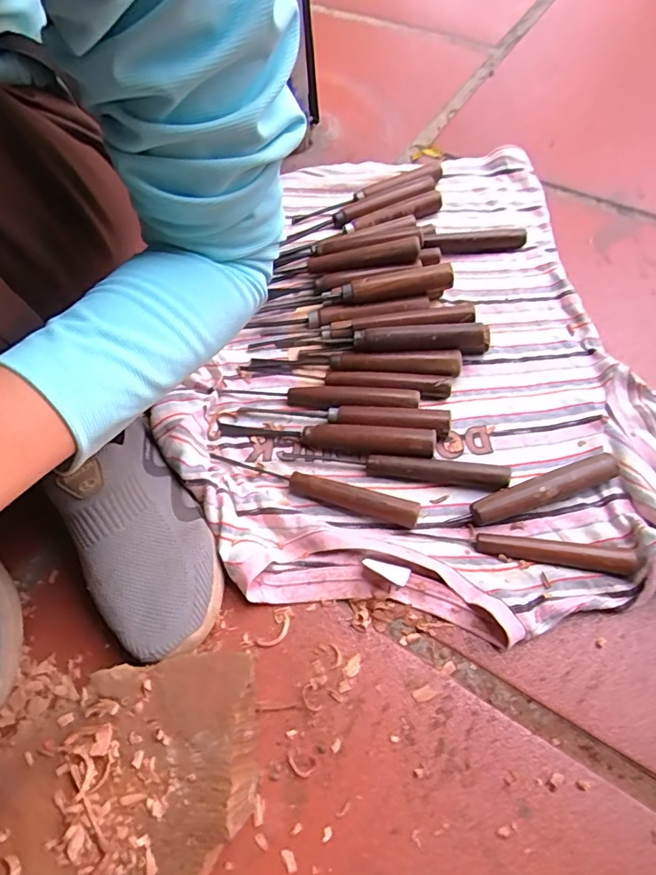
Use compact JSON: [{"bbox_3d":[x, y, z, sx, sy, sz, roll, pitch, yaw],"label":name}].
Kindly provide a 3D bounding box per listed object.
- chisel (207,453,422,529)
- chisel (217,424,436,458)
[{"bbox_3d":[-0.013,0.038,0.389,0.167,0.016,0.018,17,64,12],"label":"chisel"},{"bbox_3d":[-0.004,-0.002,0.401,0.173,0.017,0.022,5,62,6],"label":"chisel"}]

